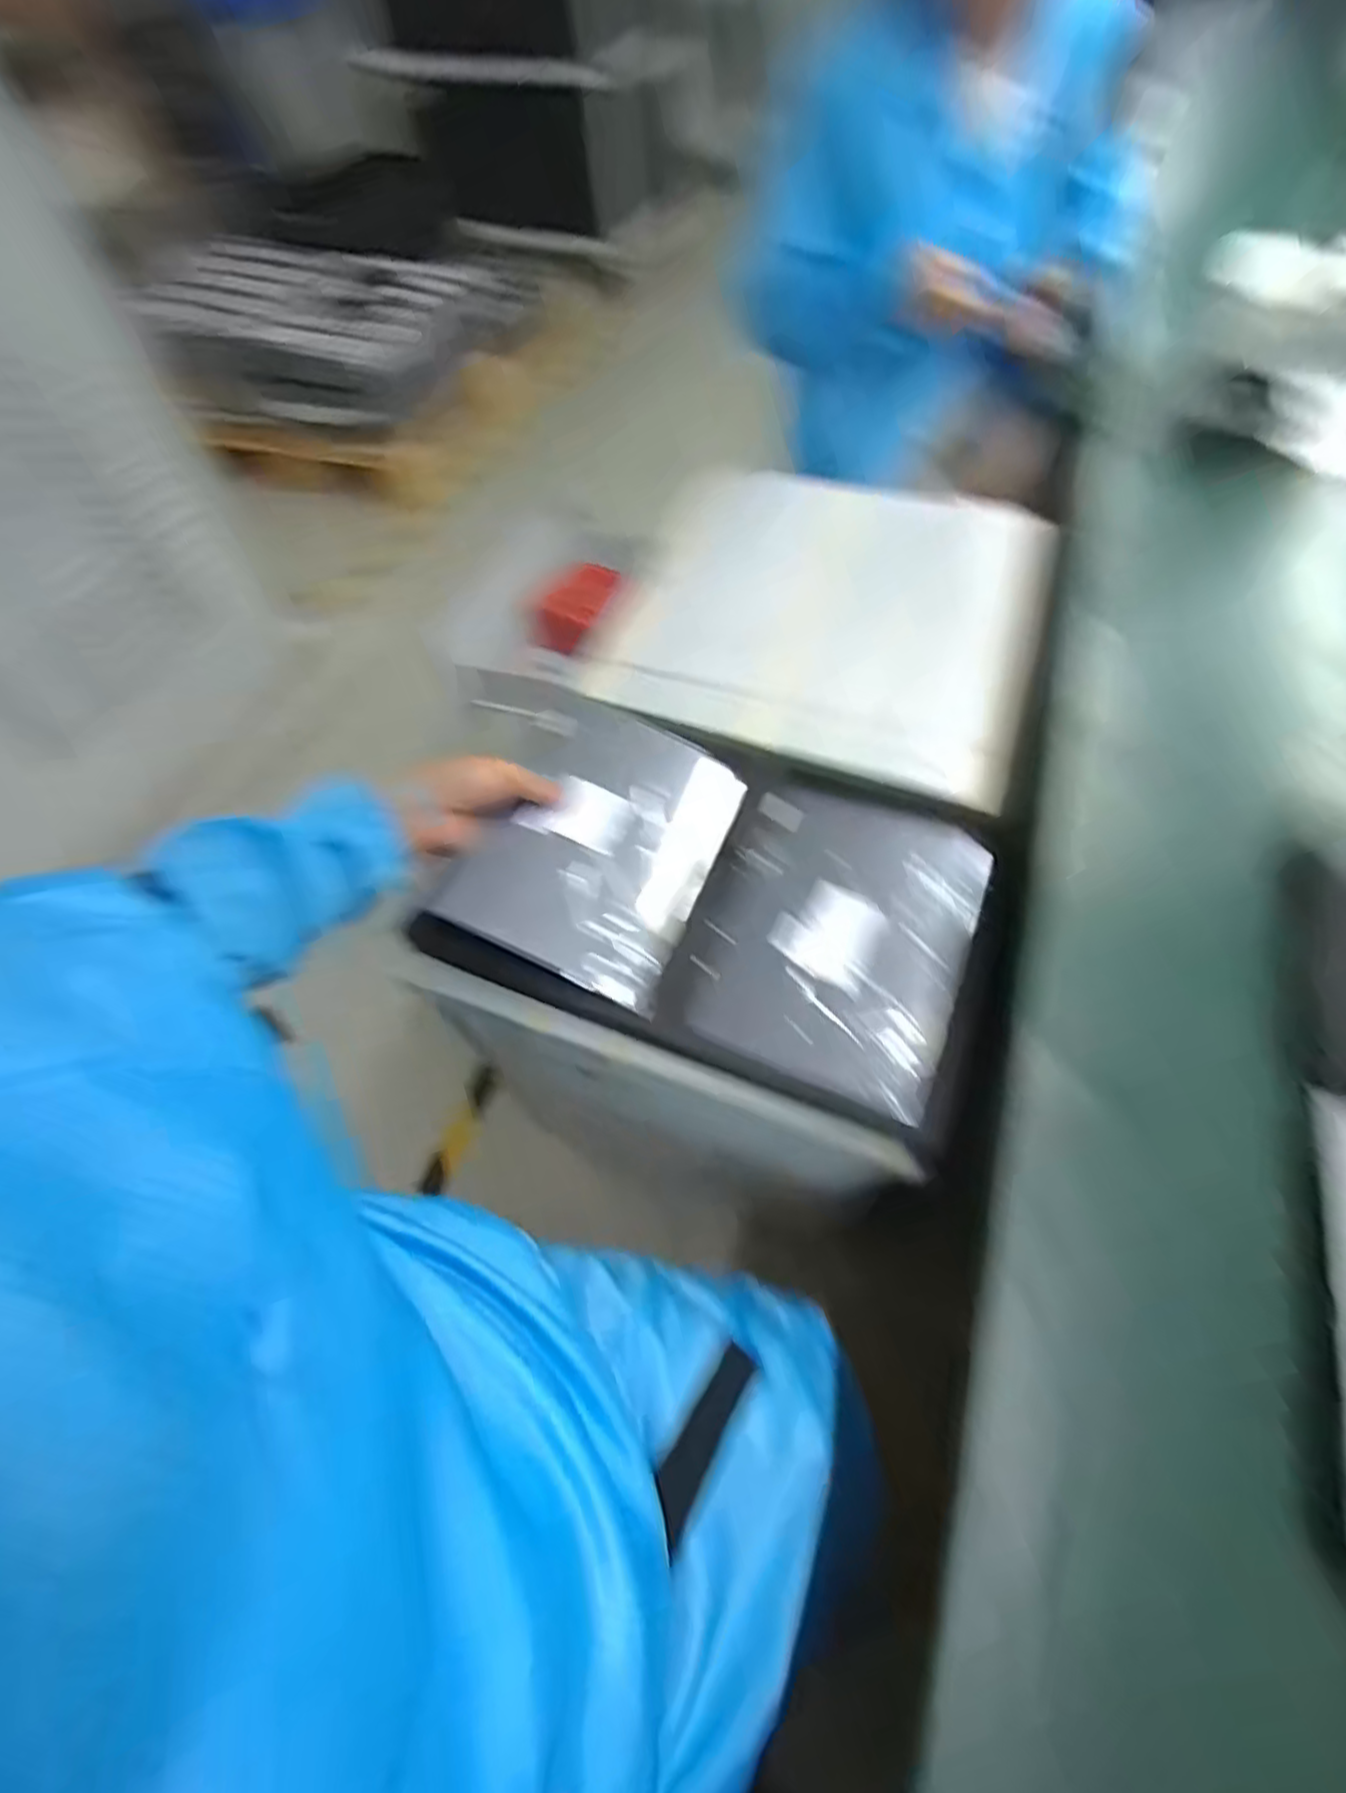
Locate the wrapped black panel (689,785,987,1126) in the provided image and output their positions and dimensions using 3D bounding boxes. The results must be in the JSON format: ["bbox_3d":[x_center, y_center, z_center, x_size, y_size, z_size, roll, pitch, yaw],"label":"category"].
[{"bbox_3d":[0.128,0.022,0.563,0.198,0.023,0.261,19,63,15],"label":"wrapped black panel"}]

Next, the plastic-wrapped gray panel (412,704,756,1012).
[{"bbox_3d":[-0.060,-0.043,0.579,0.182,0.028,0.242,25,62,1],"label":"plastic-wrapped gray panel"}]

